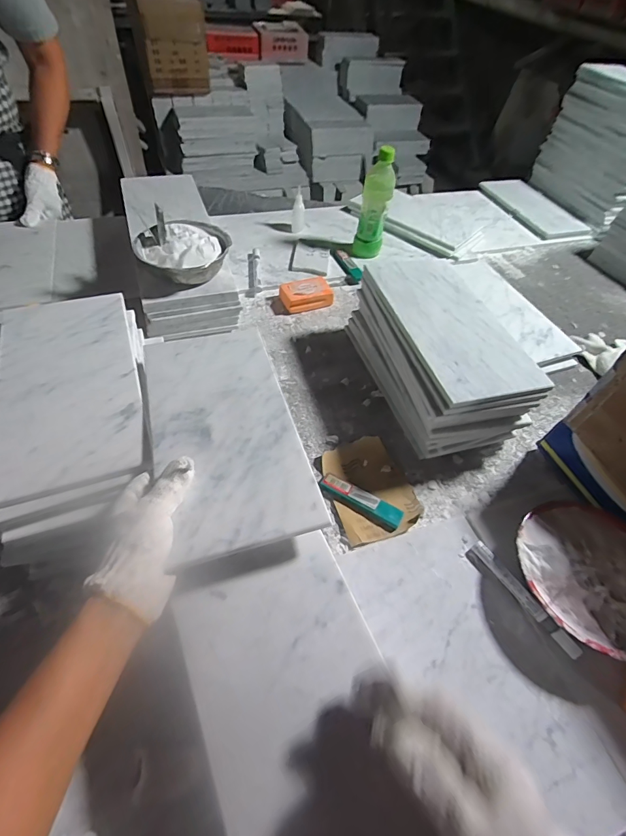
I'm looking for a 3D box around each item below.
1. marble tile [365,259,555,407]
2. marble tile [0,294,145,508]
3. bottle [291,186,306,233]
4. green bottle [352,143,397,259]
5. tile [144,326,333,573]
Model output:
[{"bbox_3d":[0.199,-0.145,0.584,0.153,0.013,0.309,-10,52,-12],"label":"marble tile"},{"bbox_3d":[-0.292,-0.048,0.478,0.152,0.008,0.306,-16,54,-16],"label":"marble tile"},{"bbox_3d":[-0.033,-0.477,0.921,0.030,0.094,0.029,4,53,-1],"label":"bottle"},{"bbox_3d":[0.129,-0.442,0.839,0.061,0.213,0.056,7,53,2],"label":"green bottle"},{"bbox_3d":[-0.100,-0.002,0.448,0.147,0.011,0.310,-15,50,-15],"label":"tile"}]

